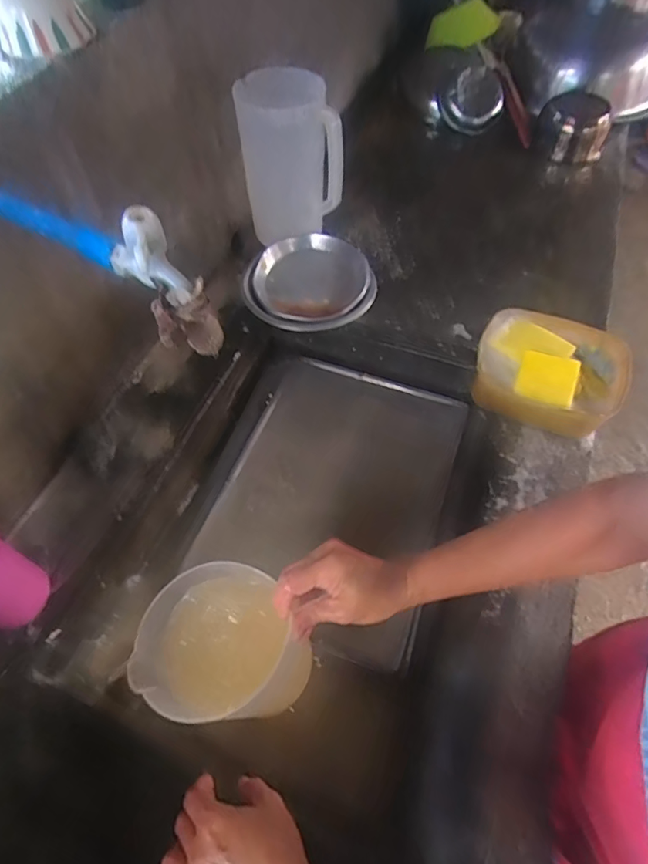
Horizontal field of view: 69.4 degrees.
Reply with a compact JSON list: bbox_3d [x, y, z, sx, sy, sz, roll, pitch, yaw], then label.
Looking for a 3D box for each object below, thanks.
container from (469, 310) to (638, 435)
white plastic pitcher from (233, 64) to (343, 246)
[{"bbox_3d":[0.335,-0.086,0.695,0.207,0.086,0.169,17,59,11],"label":"container"},{"bbox_3d":[-0.059,-0.469,0.835,0.162,0.254,0.121,-6,57,-4],"label":"white plastic pitcher"}]

